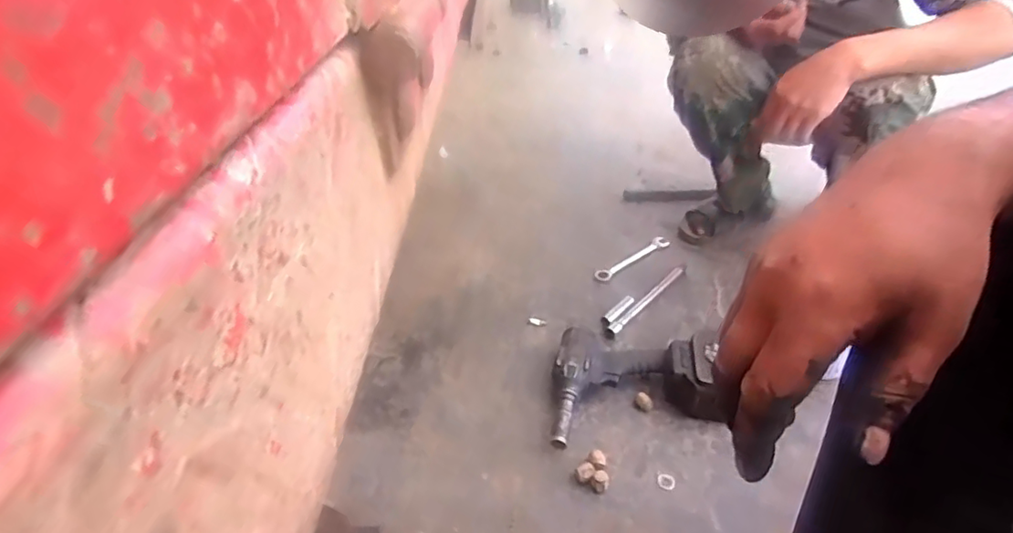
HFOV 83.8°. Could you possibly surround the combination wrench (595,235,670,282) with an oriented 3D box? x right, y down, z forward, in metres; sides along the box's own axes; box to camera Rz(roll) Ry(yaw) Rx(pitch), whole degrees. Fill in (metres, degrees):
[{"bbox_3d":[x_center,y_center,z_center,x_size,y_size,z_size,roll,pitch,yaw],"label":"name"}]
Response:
[{"bbox_3d":[0.256,-0.021,1.131,0.235,0.011,0.043,-32,45,-34],"label":"combination wrench"}]

